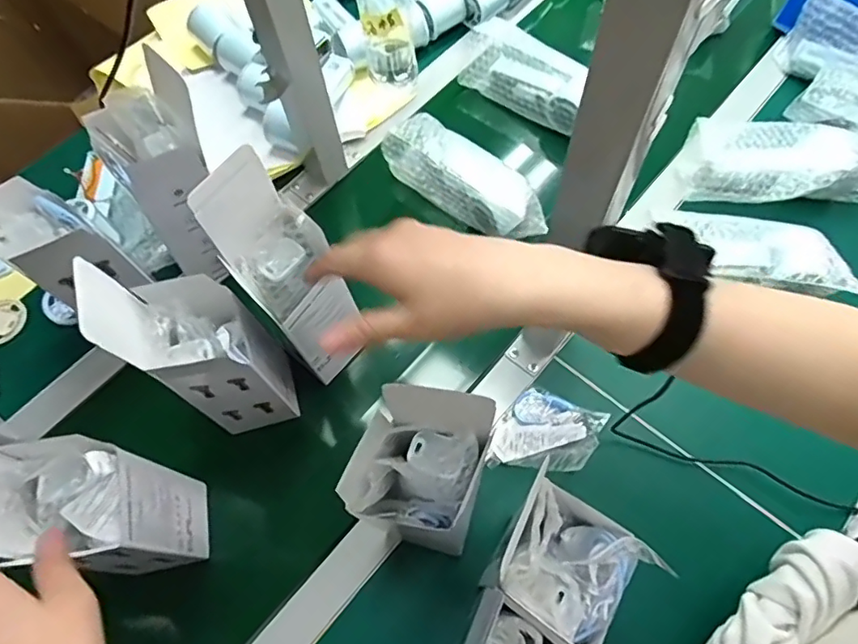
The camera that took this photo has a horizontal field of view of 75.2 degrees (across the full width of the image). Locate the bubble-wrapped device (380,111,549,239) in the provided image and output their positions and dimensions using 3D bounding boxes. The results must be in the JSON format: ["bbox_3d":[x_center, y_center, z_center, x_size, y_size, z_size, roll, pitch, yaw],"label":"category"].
[{"bbox_3d":[0.042,-0.170,0.655,0.205,0.067,0.073,39,70,19],"label":"bubble-wrapped device"}]

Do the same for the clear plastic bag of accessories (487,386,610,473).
[{"bbox_3d":[0.114,0.110,0.542,0.089,0.019,0.092,27,67,14],"label":"clear plastic bag of accessories"}]

